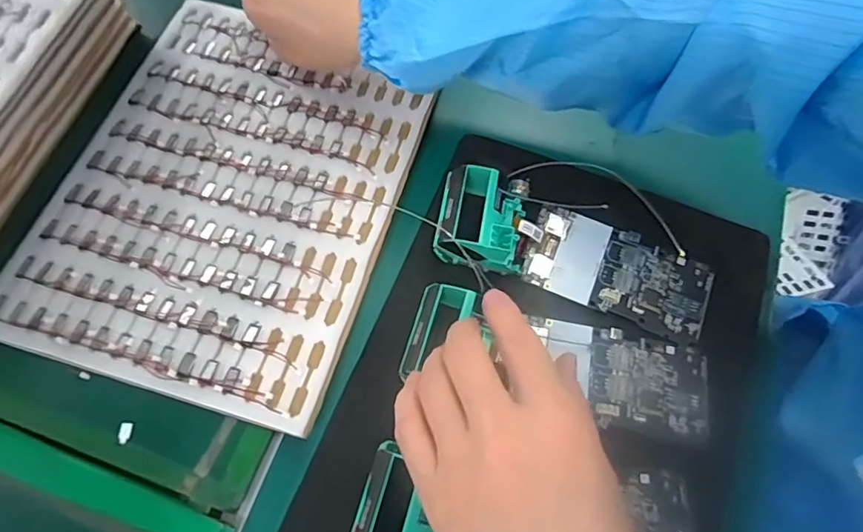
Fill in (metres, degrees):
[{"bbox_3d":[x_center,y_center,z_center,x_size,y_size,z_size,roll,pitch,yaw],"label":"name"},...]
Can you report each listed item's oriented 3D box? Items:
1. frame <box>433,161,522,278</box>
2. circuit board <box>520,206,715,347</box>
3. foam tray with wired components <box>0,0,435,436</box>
[{"bbox_3d":[0.038,-0.035,0.375,0.066,0.035,0.072,8,65,4],"label":"frame"},{"bbox_3d":[0.133,0.004,0.376,0.127,0.006,0.065,22,67,10],"label":"circuit board"},{"bbox_3d":[-0.149,-0.056,0.389,0.238,0.016,0.292,16,66,7],"label":"foam tray with wired components"}]

